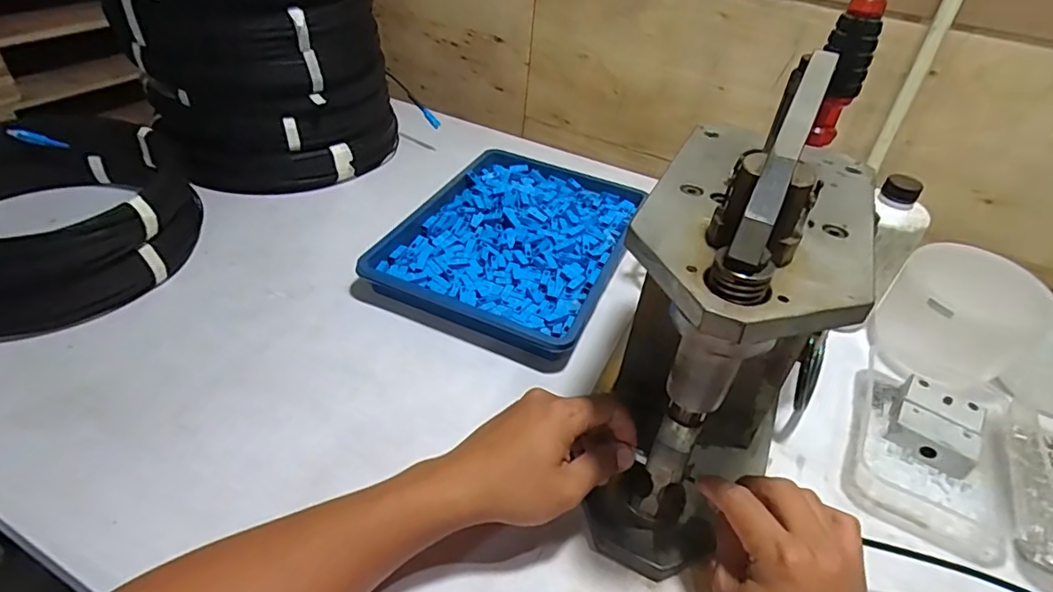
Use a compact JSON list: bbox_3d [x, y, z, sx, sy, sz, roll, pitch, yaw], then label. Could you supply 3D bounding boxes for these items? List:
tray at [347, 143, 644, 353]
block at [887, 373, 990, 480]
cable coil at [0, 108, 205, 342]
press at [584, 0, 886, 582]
[{"bbox_3d":[-0.004,-0.075,0.668,0.234,0.033,0.315,19,44,15],"label":"tray"},{"bbox_3d":[0.361,0.114,0.498,0.067,0.029,0.070,34,49,28],"label":"block"},{"bbox_3d":[-0.499,-0.081,0.573,0.279,0.100,0.275,-28,51,-31],"label":"cable coil"},{"bbox_3d":[0.145,-0.008,0.401,0.124,0.285,0.292,21,44,17],"label":"press"}]

